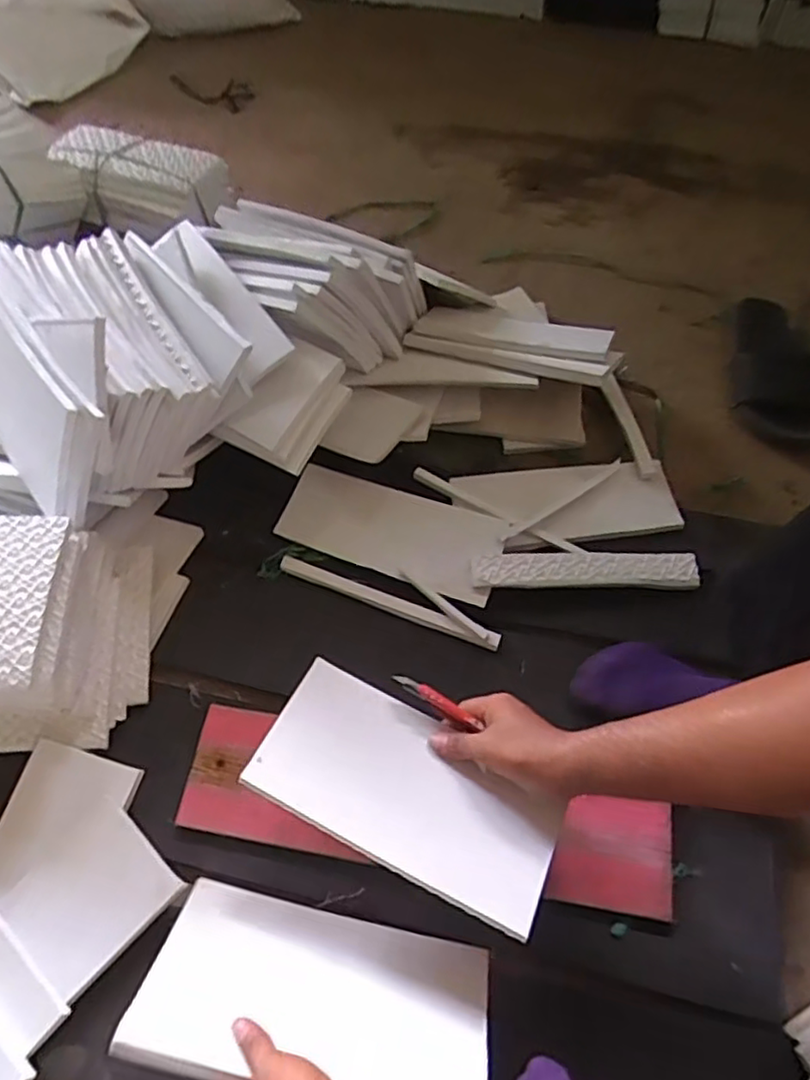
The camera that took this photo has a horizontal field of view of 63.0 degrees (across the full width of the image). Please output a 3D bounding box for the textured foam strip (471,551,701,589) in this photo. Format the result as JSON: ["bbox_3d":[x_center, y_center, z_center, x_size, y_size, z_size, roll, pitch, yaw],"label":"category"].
[{"bbox_3d":[0.217,0.034,0.797,0.270,0.017,0.042,0,59,1],"label":"textured foam strip"}]

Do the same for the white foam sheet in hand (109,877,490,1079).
[{"bbox_3d":[-0.071,0.380,0.555,0.280,0.012,0.151,11,21,4],"label":"white foam sheet in hand"}]

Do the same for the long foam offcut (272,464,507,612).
[{"bbox_3d":[-0.017,-0.016,0.840,0.277,0.020,0.118,18,66,12],"label":"long foam offcut"}]

